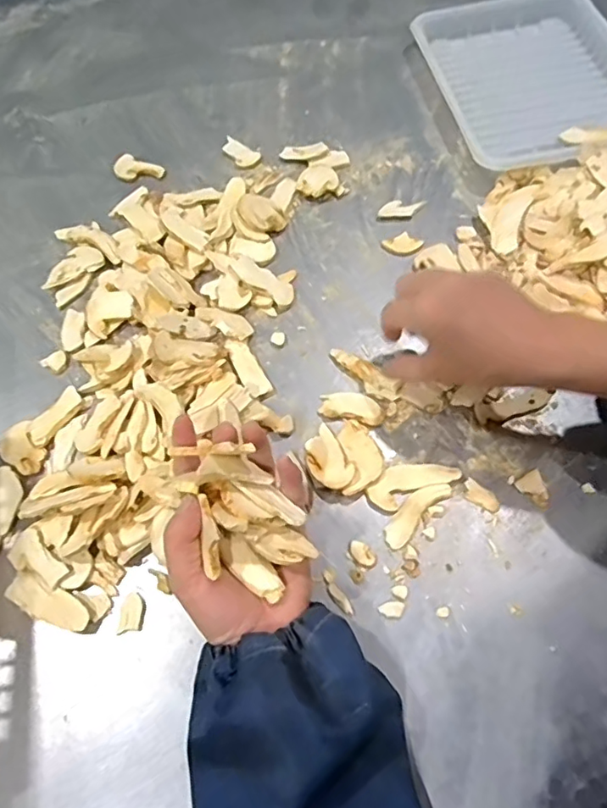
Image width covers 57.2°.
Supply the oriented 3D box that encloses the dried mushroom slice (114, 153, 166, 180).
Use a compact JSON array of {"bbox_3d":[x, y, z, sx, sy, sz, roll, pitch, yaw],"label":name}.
[{"bbox_3d":[-0.172,-0.241,0.573,0.054,0.007,0.031,26,67,14],"label":"dried mushroom slice"}]

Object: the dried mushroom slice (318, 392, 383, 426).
[{"bbox_3d":[0.038,0.002,0.437,0.049,0.006,0.024,12,64,8],"label":"dried mushroom slice"}]

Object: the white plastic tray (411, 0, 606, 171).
[{"bbox_3d":[0.243,-0.357,0.600,0.202,0.033,0.271,-11,63,-4],"label":"white plastic tray"}]

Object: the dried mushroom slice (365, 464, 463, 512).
[{"bbox_3d":[0.078,0.056,0.408,0.066,0.005,0.029,-25,65,-10],"label":"dried mushroom slice"}]

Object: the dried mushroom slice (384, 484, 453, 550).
[{"bbox_3d":[0.080,0.076,0.397,0.020,0.004,0.060,41,71,20],"label":"dried mushroom slice"}]

